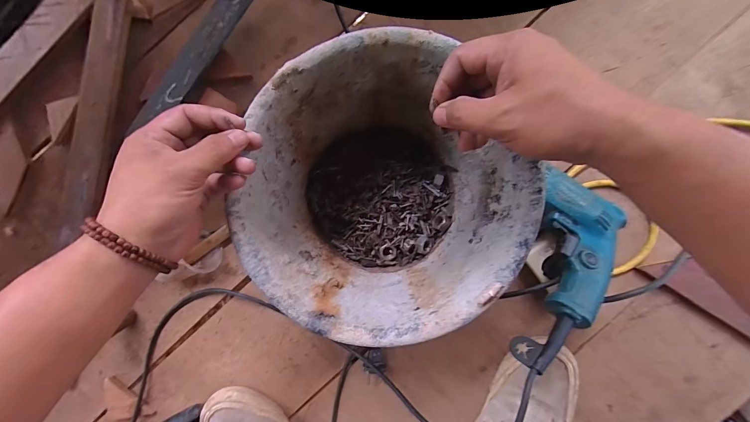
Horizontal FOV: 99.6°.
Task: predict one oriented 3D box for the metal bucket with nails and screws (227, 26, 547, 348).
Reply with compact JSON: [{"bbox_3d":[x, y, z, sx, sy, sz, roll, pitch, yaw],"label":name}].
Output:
[{"bbox_3d":[0.007,-0.012,0.364,0.241,0.190,0.256,0,89,4],"label":"metal bucket with nails and screws"}]

